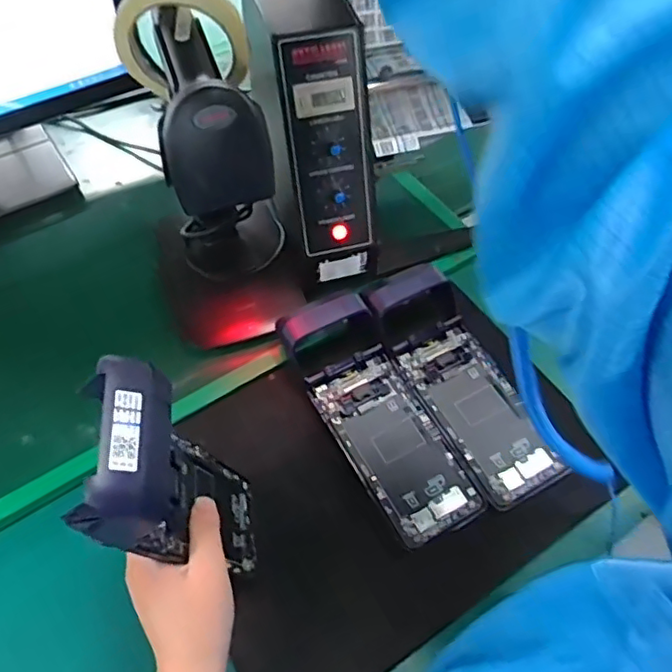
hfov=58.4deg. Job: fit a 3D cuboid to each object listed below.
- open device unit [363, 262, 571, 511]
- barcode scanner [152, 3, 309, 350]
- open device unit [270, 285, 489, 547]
[{"bbox_3d":[0.106,0.028,0.519,0.081,0.047,0.227,-23,58,-18],"label":"open device unit"},{"bbox_3d":[-0.096,-0.121,0.492,0.118,0.228,0.158,-14,56,-12],"label":"barcode scanner"},{"bbox_3d":[0.033,0.057,0.497,0.081,0.047,0.222,-24,58,-18],"label":"open device unit"}]

